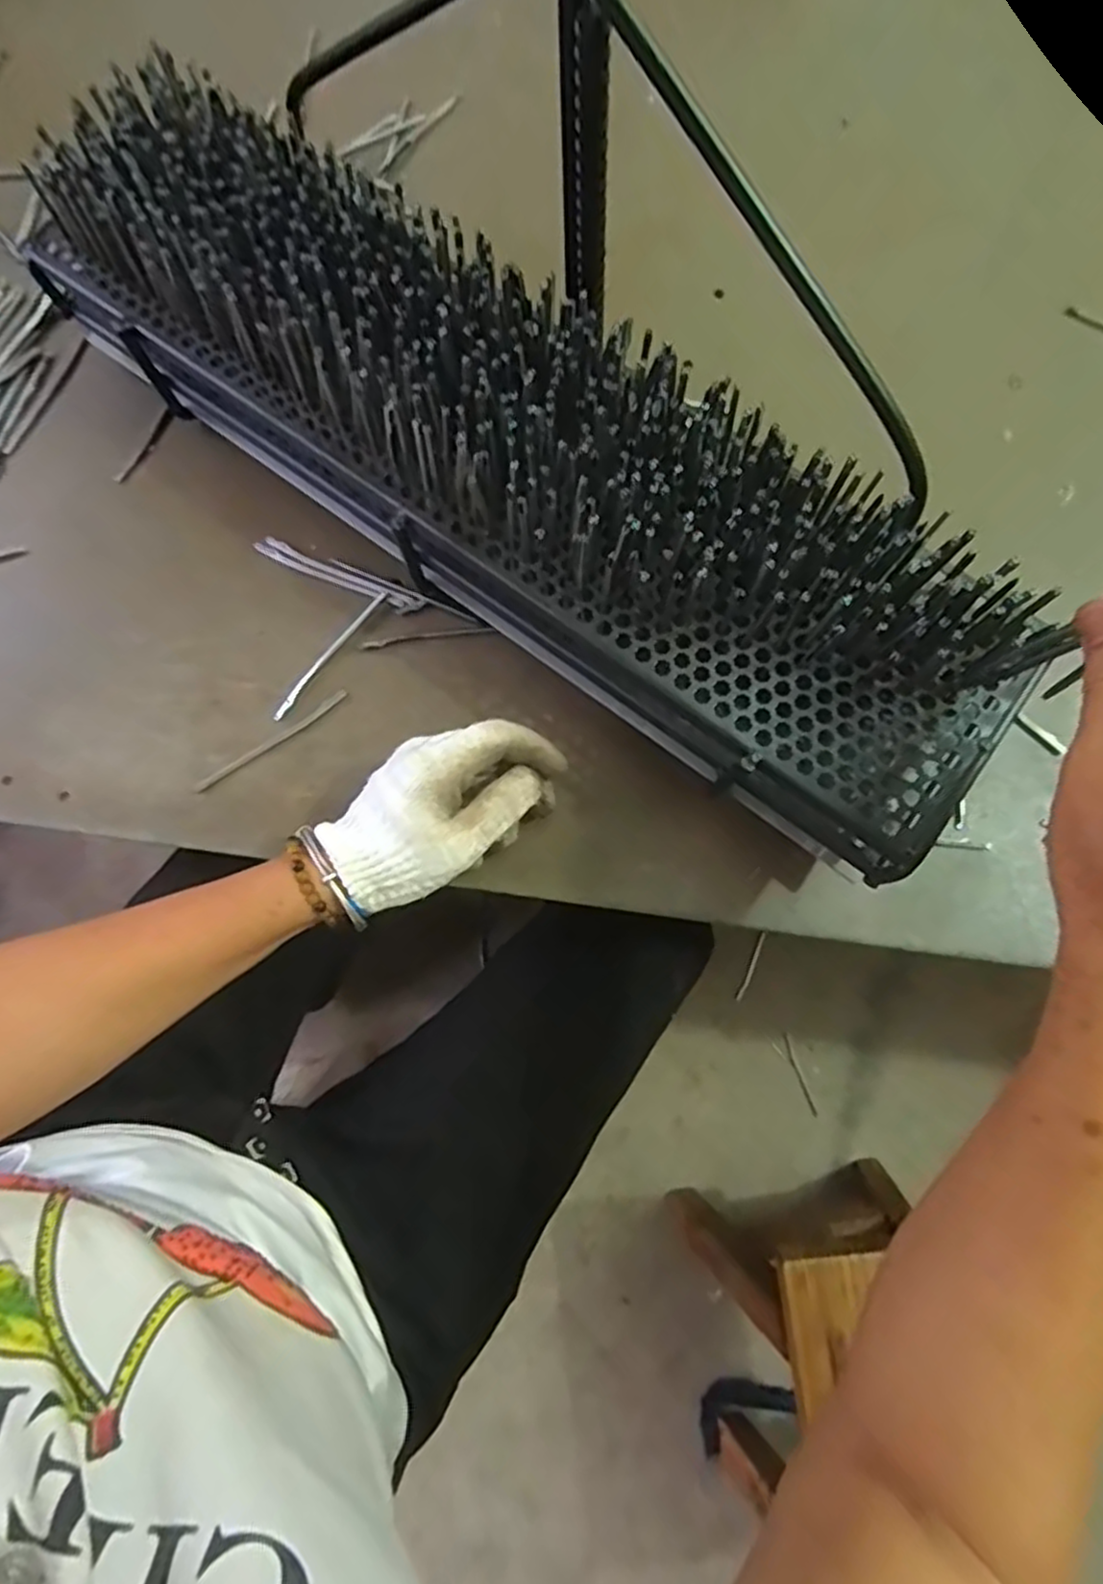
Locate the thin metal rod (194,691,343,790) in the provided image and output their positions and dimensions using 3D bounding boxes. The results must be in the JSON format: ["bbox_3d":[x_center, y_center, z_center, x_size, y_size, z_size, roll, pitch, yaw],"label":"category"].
[{"bbox_3d":[-0.168,-0.031,0.427,0.103,0.004,0.007,-34,79,-6],"label":"thin metal rod"}]

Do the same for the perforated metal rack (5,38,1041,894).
[{"bbox_3d":[-0.037,-0.183,0.398,0.597,0.136,0.142,35,81,8],"label":"perforated metal rack"}]

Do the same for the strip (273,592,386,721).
[{"bbox_3d":[-0.137,-0.085,0.438,0.008,0.004,0.101,36,81,8],"label":"strip"}]

